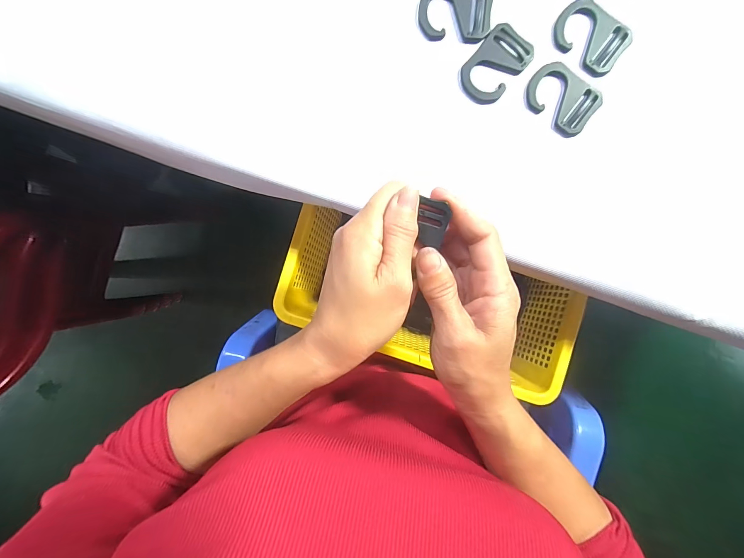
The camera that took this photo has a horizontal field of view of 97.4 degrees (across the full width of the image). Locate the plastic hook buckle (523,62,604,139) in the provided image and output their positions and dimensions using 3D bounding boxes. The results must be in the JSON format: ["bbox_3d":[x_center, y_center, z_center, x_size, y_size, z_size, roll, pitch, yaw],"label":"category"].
[{"bbox_3d":[0.132,-0.126,0.230,0.050,0.006,0.033,35,98,-1],"label":"plastic hook buckle"}]

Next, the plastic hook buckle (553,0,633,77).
[{"bbox_3d":[0.149,-0.166,0.224,0.049,0.006,0.033,36,98,-1],"label":"plastic hook buckle"}]

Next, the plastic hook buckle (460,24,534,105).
[{"bbox_3d":[0.086,-0.150,0.230,0.034,0.004,0.051,42,98,-2],"label":"plastic hook buckle"}]

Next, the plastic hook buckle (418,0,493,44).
[{"bbox_3d":[0.058,-0.184,0.225,0.049,0.004,0.034,4,97,3],"label":"plastic hook buckle"}]

